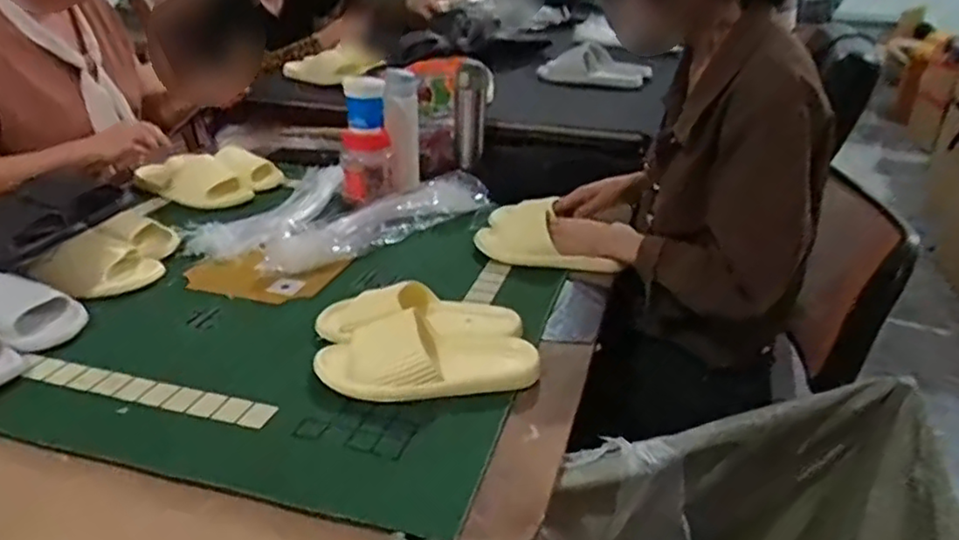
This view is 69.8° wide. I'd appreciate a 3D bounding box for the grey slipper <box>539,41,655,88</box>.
[{"bbox_3d":[0.297,-0.549,1.856,0.331,0.095,0.097,12,30,19],"label":"grey slipper"}]

